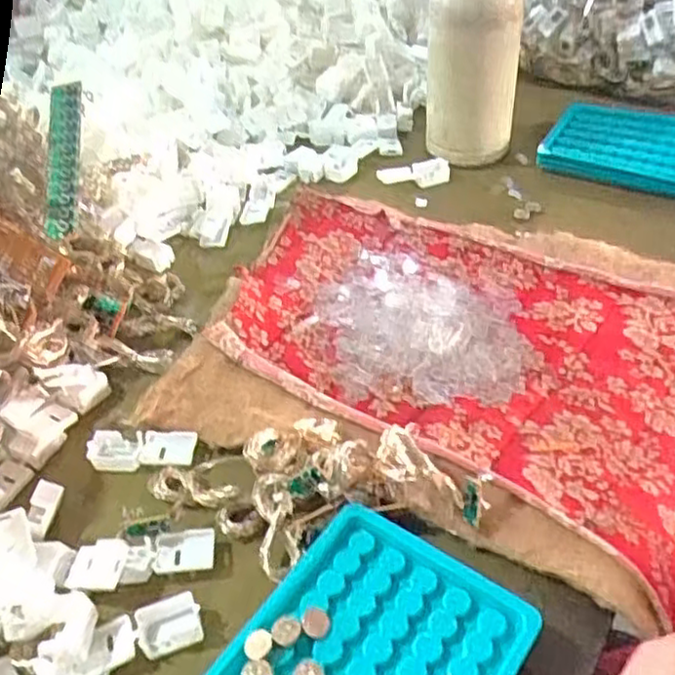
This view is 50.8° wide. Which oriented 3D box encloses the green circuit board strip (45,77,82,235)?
[{"bbox_3d":[-0.175,-0.116,0.454,0.023,0.006,0.119,-16,64,13],"label":"green circuit board strip"}]

